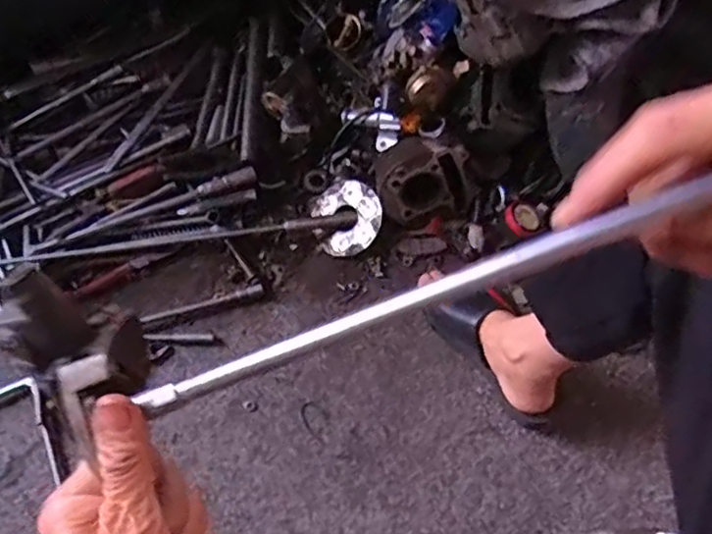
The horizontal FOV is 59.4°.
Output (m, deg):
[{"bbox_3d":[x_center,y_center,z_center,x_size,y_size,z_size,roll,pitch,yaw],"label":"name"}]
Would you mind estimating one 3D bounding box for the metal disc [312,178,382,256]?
[{"bbox_3d":[-0.010,-0.070,0.854,0.094,0.007,0.104,-18,72,17],"label":"metal disc"}]

